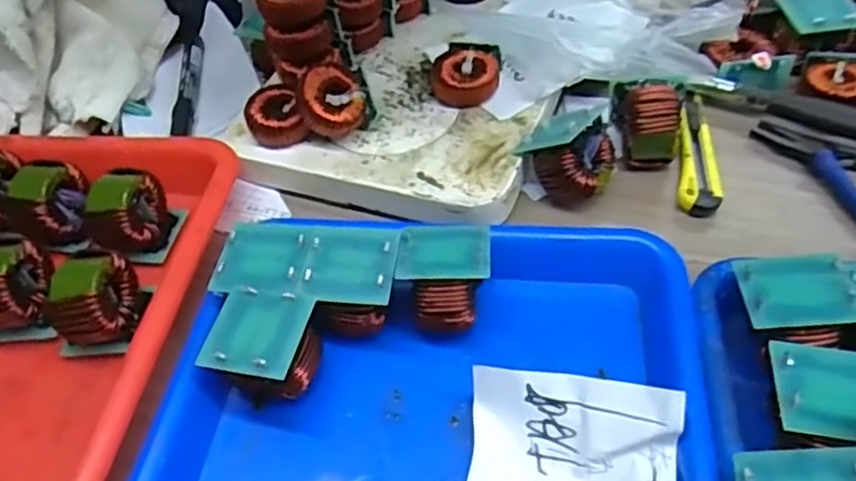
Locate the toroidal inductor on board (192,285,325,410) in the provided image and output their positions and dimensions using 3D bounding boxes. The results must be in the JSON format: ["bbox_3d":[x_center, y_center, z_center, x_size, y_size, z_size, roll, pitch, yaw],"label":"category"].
[{"bbox_3d":[-0.080,0.057,0.344,0.049,0.047,0.051,8,50,14],"label":"toroidal inductor on board"}]

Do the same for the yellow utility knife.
[{"bbox_3d":[0.175,-0.061,0.441,0.025,0.011,0.112,7,50,13],"label":"yellow utility knife"}]

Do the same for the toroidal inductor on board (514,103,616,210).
[{"bbox_3d":[0.090,-0.051,0.413,0.044,0.051,0.048,-38,10,-30],"label":"toroidal inductor on board"}]

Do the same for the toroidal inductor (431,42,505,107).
[{"bbox_3d":[0.025,-0.111,0.459,0.043,0.023,0.042,7,50,13],"label":"toroidal inductor"}]

